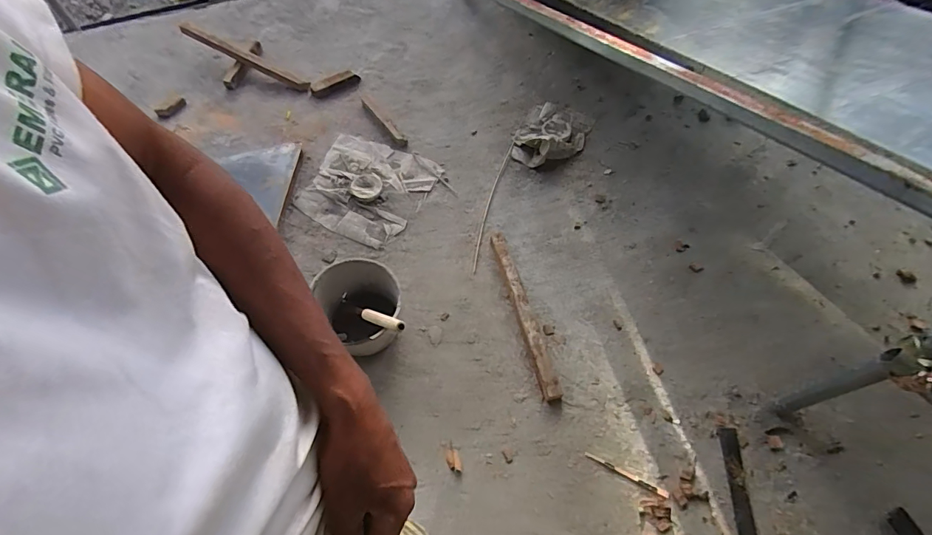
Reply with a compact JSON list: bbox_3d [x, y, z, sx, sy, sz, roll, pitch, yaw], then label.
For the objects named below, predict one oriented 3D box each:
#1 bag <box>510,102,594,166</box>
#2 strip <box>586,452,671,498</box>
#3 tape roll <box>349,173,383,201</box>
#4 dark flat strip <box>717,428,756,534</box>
[{"bbox_3d":[0.358,-0.560,1.842,0.270,0.081,0.379,22,62,10],"label":"bag"},{"bbox_3d":[0.444,0.573,1.219,0.232,0.007,0.017,24,62,11],"label":"strip"},{"bbox_3d":[-0.379,-0.306,1.670,0.121,0.040,0.134,-14,61,-10],"label":"tape roll"},{"bbox_3d":[0.744,0.642,1.189,0.050,0.021,0.392,5,60,1],"label":"dark flat strip"}]

